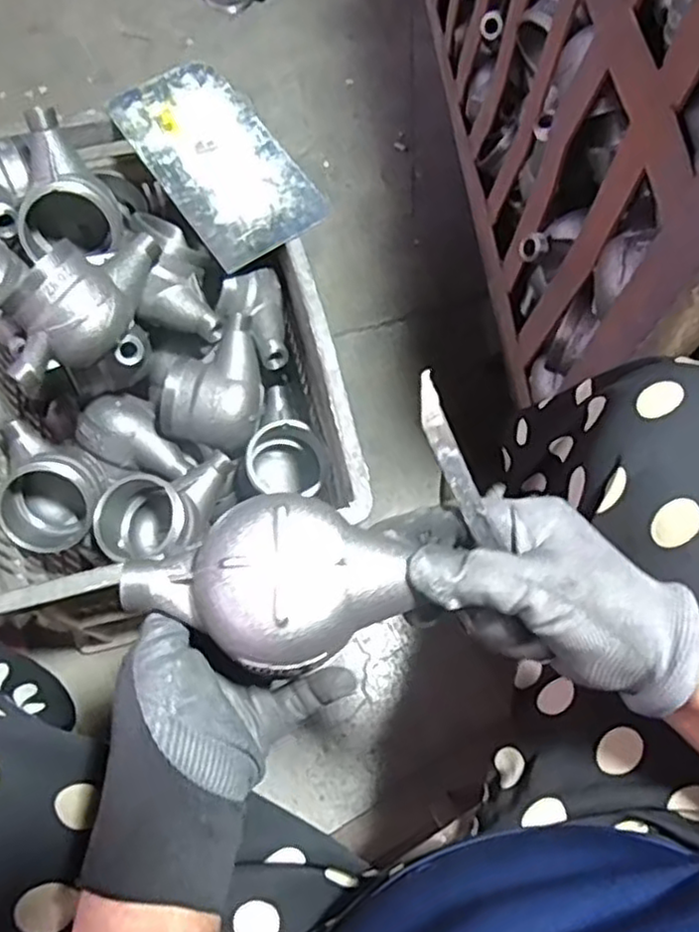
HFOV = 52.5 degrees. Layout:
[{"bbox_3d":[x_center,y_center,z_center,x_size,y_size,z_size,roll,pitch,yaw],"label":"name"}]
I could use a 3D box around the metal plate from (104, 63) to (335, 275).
[{"bbox_3d":[-0.134,-0.312,0.717,0.123,0.008,0.245,-33,74,-9],"label":"metal plate"}]

